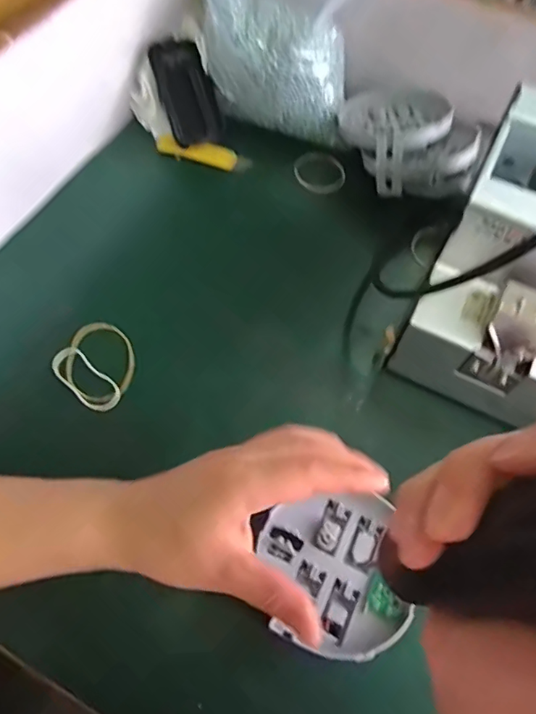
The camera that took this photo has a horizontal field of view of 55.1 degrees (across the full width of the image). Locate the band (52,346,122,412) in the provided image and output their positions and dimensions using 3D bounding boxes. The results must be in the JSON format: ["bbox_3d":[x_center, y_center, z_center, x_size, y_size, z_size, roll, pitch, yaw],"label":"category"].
[{"bbox_3d":[-0.142,0.017,0.399,0.062,0.011,0.027,38,67,16],"label":"band"}]

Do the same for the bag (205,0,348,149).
[{"bbox_3d":[-0.003,-0.323,0.493,0.199,0.129,0.123,26,65,11],"label":"bag"}]

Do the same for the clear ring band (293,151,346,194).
[{"bbox_3d":[0.051,-0.187,0.516,0.048,0.005,0.055,-18,65,-11],"label":"clear ring band"}]

